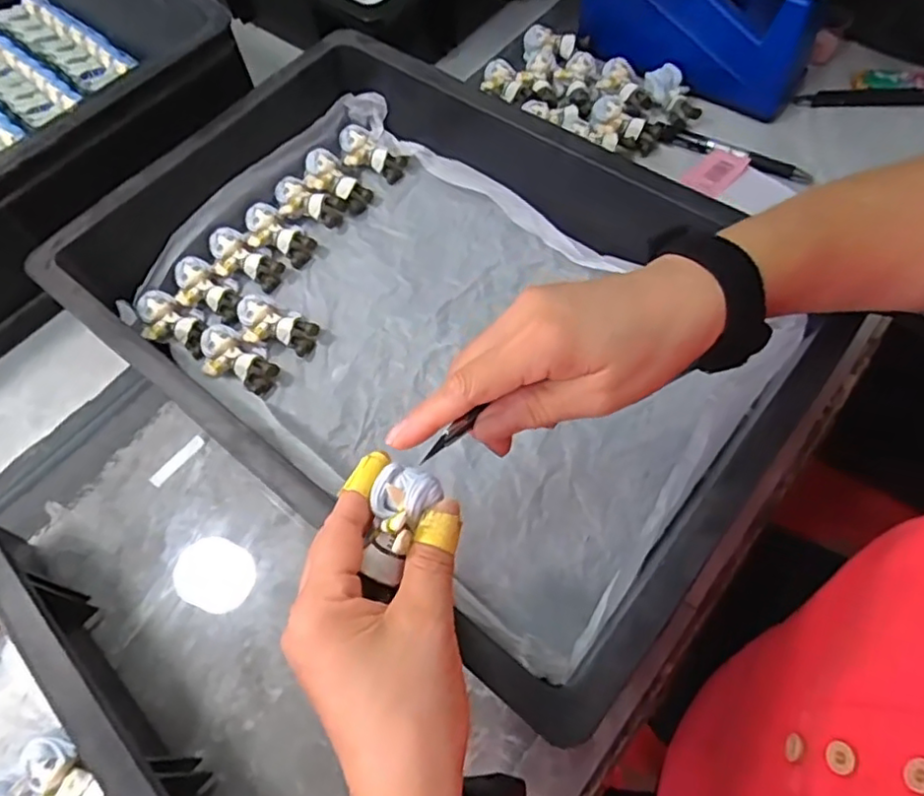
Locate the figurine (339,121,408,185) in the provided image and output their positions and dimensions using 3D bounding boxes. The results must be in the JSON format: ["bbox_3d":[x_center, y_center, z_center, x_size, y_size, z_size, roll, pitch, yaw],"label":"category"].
[{"bbox_3d":[-0.083,-0.218,0.561,0.065,0.020,0.035,32,63,0],"label":"figurine"}]

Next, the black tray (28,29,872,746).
[{"bbox_3d":[-0.027,-0.057,0.430,0.454,0.116,0.308,36,70,20],"label":"black tray"}]

